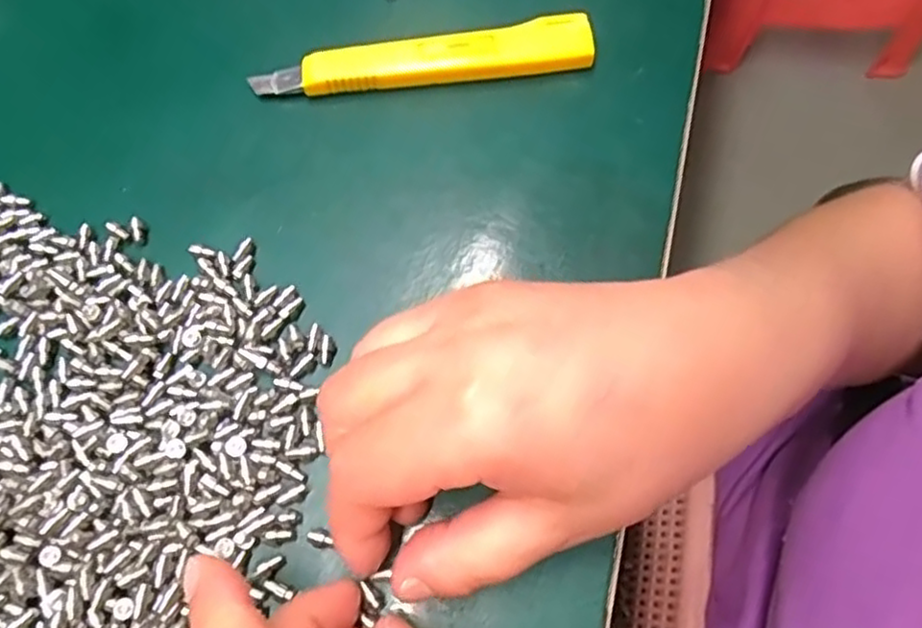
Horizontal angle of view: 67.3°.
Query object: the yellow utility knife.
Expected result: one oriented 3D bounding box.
[{"bbox_3d":[-0.015,-0.098,0.272,0.131,0.014,0.021,-9,69,-1],"label":"yellow utility knife"}]

